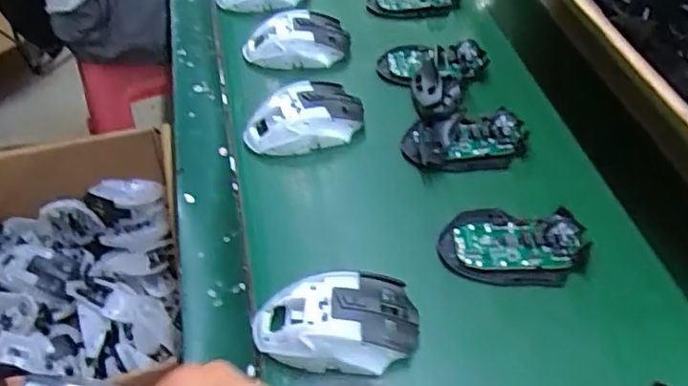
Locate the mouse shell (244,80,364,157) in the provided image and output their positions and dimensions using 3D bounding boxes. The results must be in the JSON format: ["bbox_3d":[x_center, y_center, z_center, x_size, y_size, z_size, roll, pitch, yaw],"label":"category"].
[{"bbox_3d":[-0.037,-0.069,0.576,0.114,0.037,0.063,-25,51,-19],"label":"mouse shell"}]

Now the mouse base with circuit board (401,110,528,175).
[{"bbox_3d":[0.113,-0.048,0.565,0.113,0.020,0.058,-1,47,2],"label":"mouse base with circuit board"}]

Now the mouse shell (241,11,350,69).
[{"bbox_3d":[-0.051,-0.164,0.661,0.111,0.032,0.073,-8,48,-4],"label":"mouse shell"}]

